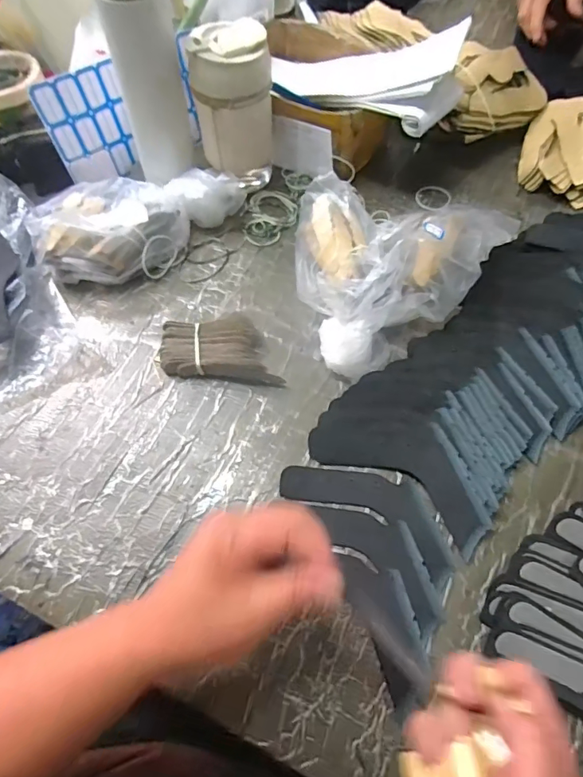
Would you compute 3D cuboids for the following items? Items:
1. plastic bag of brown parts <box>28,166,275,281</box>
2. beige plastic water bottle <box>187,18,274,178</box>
[{"bbox_3d":[-0.141,-0.189,0.519,0.257,0.065,0.115,-13,63,-7],"label":"plastic bag of brown parts"},{"bbox_3d":[-0.061,-0.298,0.516,0.081,0.146,0.072,-6,62,-4],"label":"beige plastic water bottle"}]

